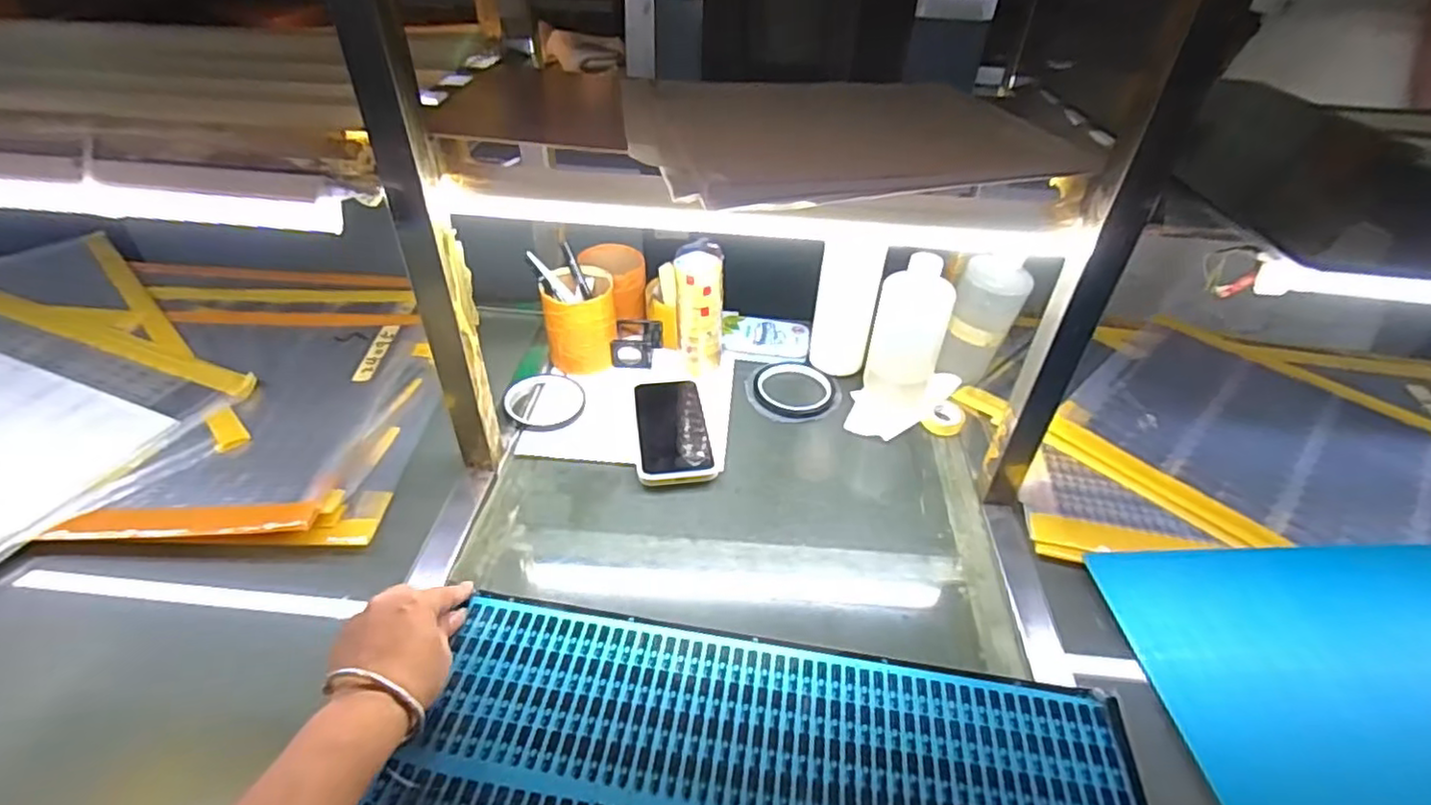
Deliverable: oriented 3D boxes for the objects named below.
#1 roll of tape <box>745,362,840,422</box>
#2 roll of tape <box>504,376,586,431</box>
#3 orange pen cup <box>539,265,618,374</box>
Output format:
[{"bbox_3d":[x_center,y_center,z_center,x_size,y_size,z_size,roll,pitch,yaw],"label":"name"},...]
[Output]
[{"bbox_3d":[0.089,-0.016,0.746,0.101,0.012,0.101,2,41,-1],"label":"roll of tape"},{"bbox_3d":[-0.187,-0.003,0.721,0.082,0.007,0.089,-9,42,-14],"label":"roll of tape"},{"bbox_3d":[-0.154,-0.094,0.753,0.078,0.102,0.076,2,41,-1],"label":"orange pen cup"}]

